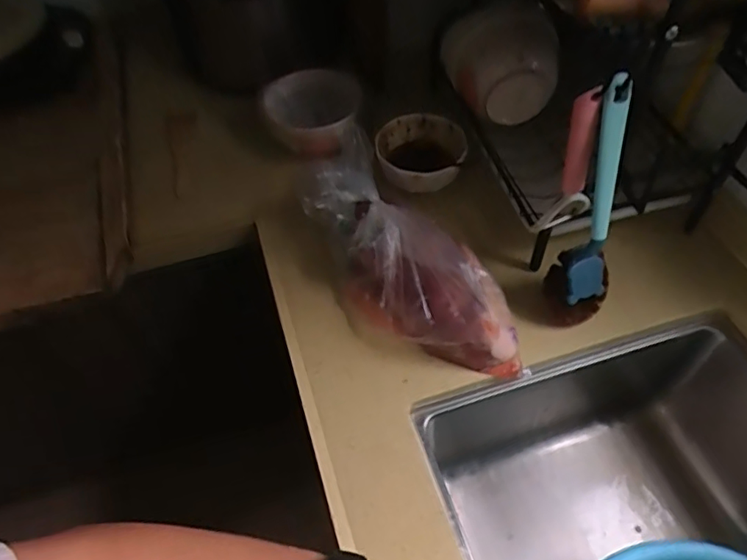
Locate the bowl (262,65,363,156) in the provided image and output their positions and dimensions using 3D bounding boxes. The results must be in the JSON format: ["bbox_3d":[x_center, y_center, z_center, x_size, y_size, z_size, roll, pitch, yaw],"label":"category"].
[{"bbox_3d":[-0.088,-0.257,0.859,0.134,0.060,0.145,-2,56,3],"label":"bowl"}]

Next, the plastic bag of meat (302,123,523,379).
[{"bbox_3d":[0.037,-0.029,0.677,0.167,0.093,0.357,-34,60,-18],"label":"plastic bag of meat"}]

